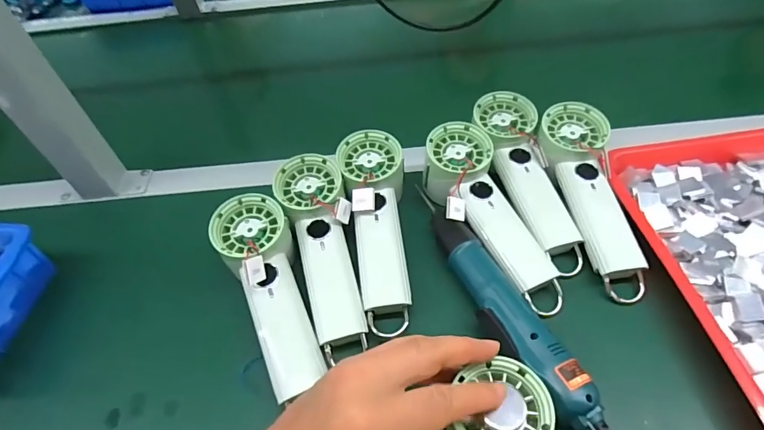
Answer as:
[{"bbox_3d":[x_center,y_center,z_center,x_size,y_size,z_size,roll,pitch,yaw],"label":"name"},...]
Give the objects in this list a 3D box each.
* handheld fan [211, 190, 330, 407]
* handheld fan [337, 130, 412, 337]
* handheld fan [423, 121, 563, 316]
[{"bbox_3d":[-0.092,0.058,0.358,0.058,0.048,0.174,-21,66,-11],"label":"handheld fan"},{"bbox_3d":[-0.003,0.009,0.400,0.056,0.035,0.192,-7,65,0],"label":"handheld fan"},{"bbox_3d":[0.097,0.002,0.406,0.067,0.044,0.191,-22,66,-12],"label":"handheld fan"}]

